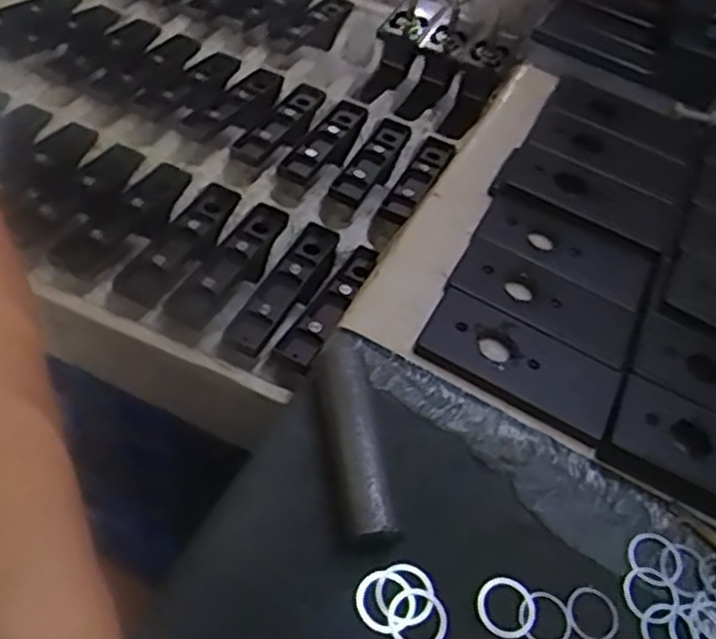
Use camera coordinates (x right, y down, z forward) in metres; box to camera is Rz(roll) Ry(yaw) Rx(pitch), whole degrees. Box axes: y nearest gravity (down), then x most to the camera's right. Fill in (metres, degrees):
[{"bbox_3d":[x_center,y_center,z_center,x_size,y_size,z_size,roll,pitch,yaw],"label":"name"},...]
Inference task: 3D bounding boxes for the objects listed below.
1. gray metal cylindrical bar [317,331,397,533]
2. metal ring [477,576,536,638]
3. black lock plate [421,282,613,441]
[{"bbox_3d":[-0.002,0.055,0.355,0.020,0.027,0.098,-4,52,-14],"label":"gray metal cylindrical bar"},{"bbox_3d":[0.065,0.125,0.331,0.026,0.004,0.025,6,50,-7],"label":"metal ring"},{"bbox_3d":[0.086,0.019,0.406,0.101,0.007,0.046,26,51,10],"label":"black lock plate"}]

